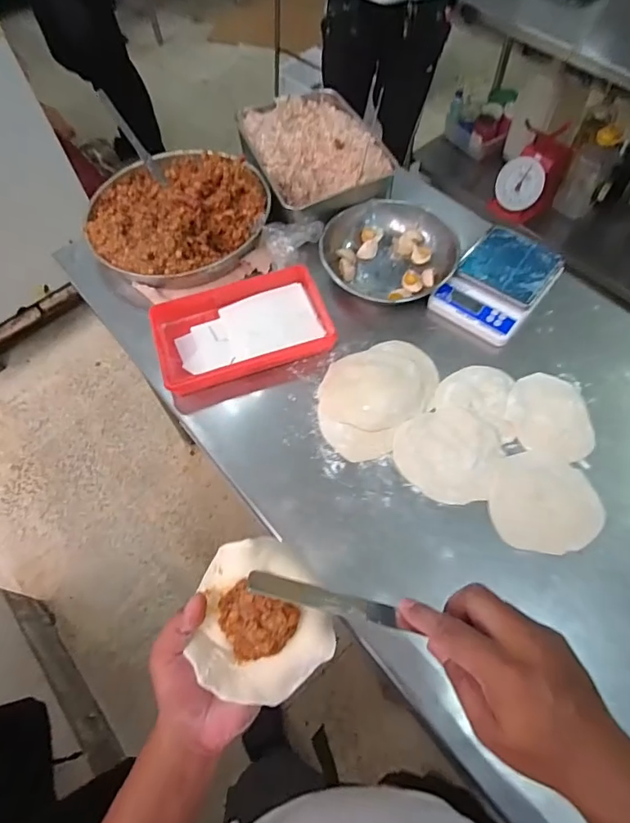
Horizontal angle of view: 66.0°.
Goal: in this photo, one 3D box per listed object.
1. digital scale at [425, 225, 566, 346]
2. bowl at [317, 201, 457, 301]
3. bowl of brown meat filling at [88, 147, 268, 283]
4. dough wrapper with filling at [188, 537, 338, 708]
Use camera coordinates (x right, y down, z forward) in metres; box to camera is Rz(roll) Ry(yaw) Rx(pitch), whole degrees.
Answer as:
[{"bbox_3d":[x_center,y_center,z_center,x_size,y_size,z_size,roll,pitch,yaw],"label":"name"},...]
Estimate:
[{"bbox_3d":[0.329,-0.228,0.865,0.151,0.051,0.232,37,69,20],"label":"digital scale"},{"bbox_3d":[0.135,-0.296,0.902,0.222,0.067,0.215,-1,61,2],"label":"bowl"},{"bbox_3d":[-0.275,-0.397,0.962,0.336,0.074,0.339,-1,61,2],"label":"bowl of brown meat filling"},{"bbox_3d":[-0.053,0.184,0.432,0.119,0.040,0.127,-35,65,-15],"label":"dough wrapper with filling"}]

